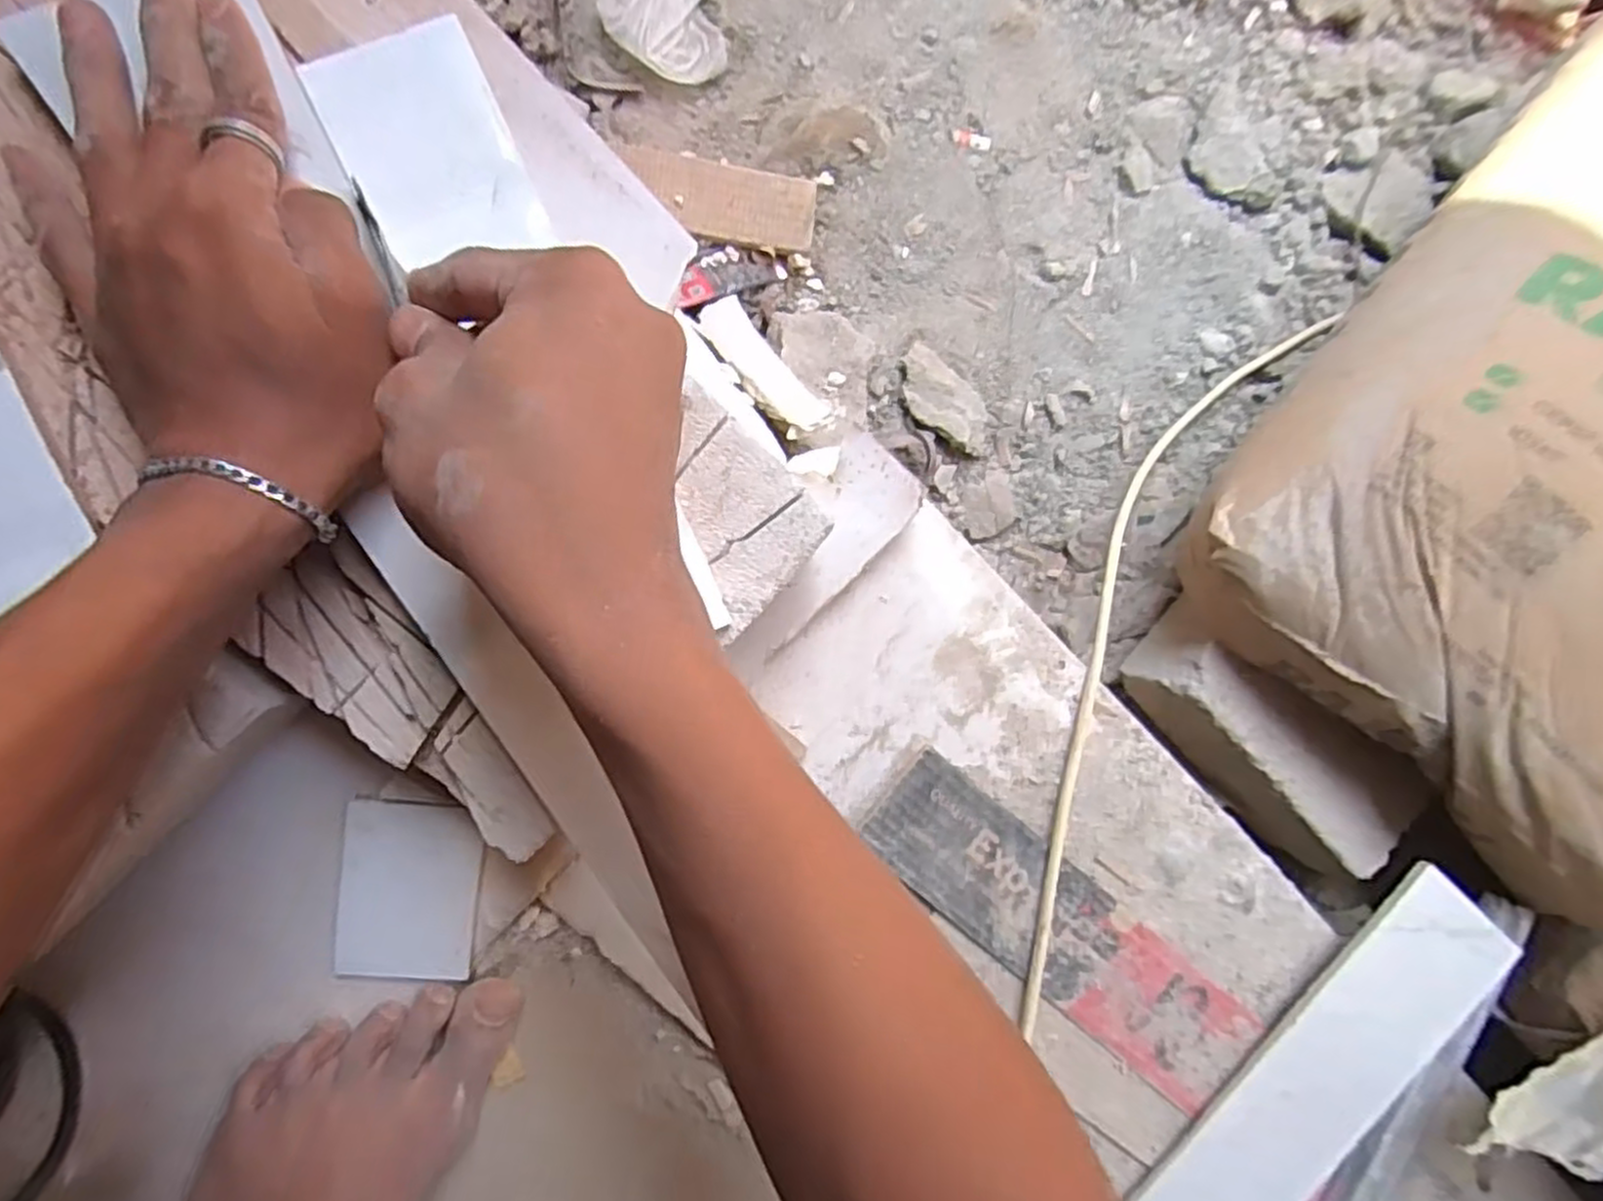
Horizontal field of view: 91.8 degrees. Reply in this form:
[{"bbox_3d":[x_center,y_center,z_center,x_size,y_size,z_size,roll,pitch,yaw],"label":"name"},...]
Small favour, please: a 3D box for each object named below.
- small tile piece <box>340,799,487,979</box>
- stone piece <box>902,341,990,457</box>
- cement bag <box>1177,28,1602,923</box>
[{"bbox_3d":[-0.190,0.142,0.378,0.061,0.009,0.087,8,93,-9],"label":"small tile piece"},{"bbox_3d":[0.099,-0.136,0.536,0.079,0.017,0.044,36,88,-10],"label":"stone piece"},{"bbox_3d":[0.545,-0.095,0.468,0.557,0.120,0.394,-44,99,-4],"label":"cement bag"}]

